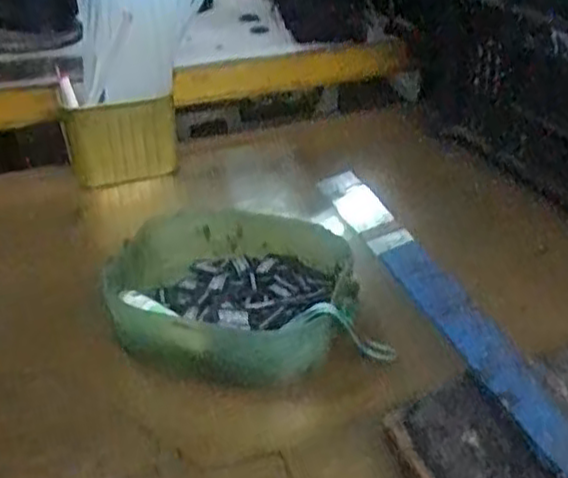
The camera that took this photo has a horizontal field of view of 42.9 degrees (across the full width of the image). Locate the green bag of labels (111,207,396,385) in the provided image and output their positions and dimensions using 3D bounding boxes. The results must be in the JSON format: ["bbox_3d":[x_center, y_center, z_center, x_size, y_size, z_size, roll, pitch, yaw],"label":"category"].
[{"bbox_3d":[-0.036,0.032,0.506,0.171,0.050,0.174,-8,35,-10],"label":"green bag of labels"}]

